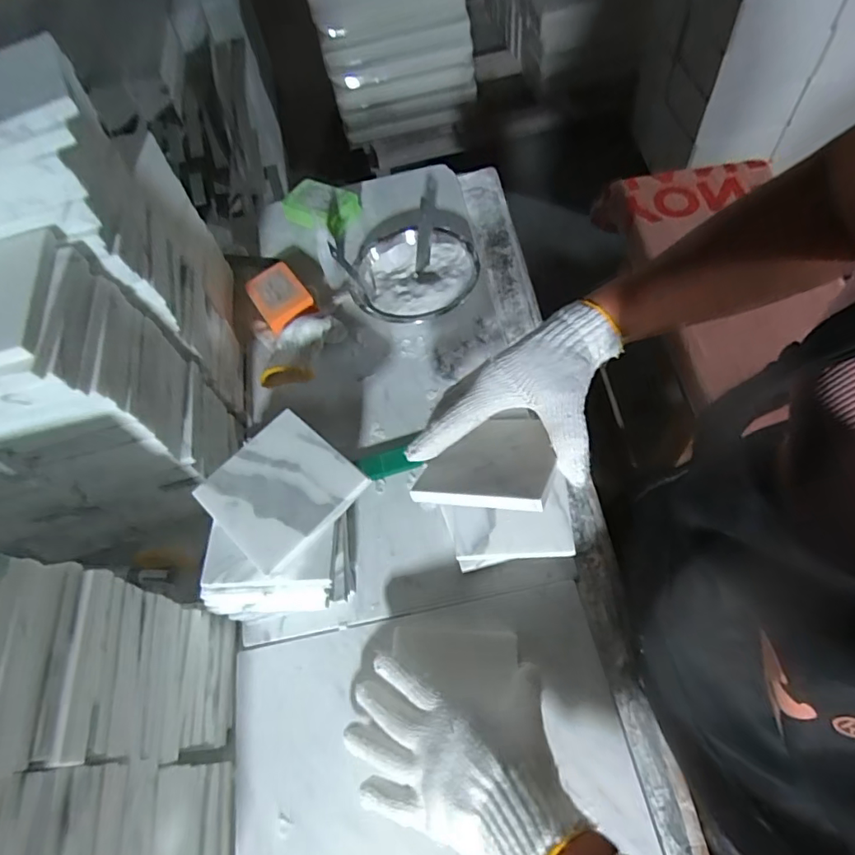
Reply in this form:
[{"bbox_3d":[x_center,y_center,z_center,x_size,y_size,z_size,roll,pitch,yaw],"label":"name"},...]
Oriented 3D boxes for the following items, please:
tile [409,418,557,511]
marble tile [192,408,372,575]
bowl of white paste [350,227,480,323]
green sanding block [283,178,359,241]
[{"bbox_3d":[0.050,0.024,0.404,0.097,0.011,0.098,1,34,28],"label":"tile"},{"bbox_3d":[-0.113,0.045,0.404,0.099,0.009,0.099,37,70,26],"label":"marble tile"},{"bbox_3d":[-0.014,-0.177,0.632,0.142,0.050,0.141,-4,58,6],"label":"bowl of white paste"},{"bbox_3d":[-0.148,-0.301,0.729,0.097,0.035,0.068,23,66,19],"label":"green sanding block"}]

